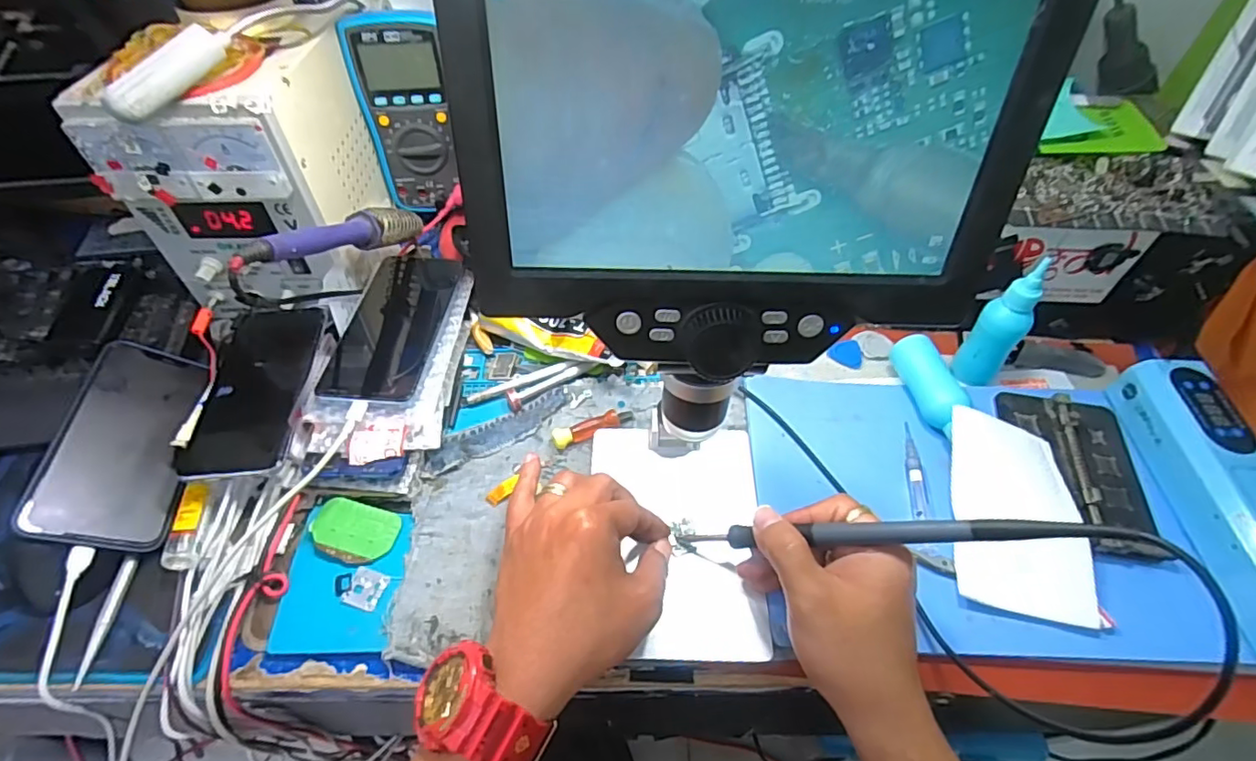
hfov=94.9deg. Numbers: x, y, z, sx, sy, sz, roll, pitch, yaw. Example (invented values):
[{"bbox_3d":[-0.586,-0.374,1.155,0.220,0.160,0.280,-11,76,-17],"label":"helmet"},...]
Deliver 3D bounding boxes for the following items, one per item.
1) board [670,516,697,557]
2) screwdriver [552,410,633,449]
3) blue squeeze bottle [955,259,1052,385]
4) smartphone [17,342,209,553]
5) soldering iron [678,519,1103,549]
[{"bbox_3d":[0.039,0.108,0.399,0.015,0.005,0.024,-6,52,-4],"label":"board"},{"bbox_3d":[-0.028,0.036,0.458,0.065,0.012,0.019,-20,54,-14],"label":"screwdriver"},{"bbox_3d":[0.290,-0.042,0.446,0.030,0.109,0.027,17,54,13],"label":"blue squeeze bottle"},{"bbox_3d":[-0.369,0.044,0.426,0.076,0.009,0.158,24,43,-38],"label":"smartphone"},{"bbox_3d":[0.125,0.087,0.329,0.224,0.017,0.014,-16,38,43],"label":"soldering iron"}]

